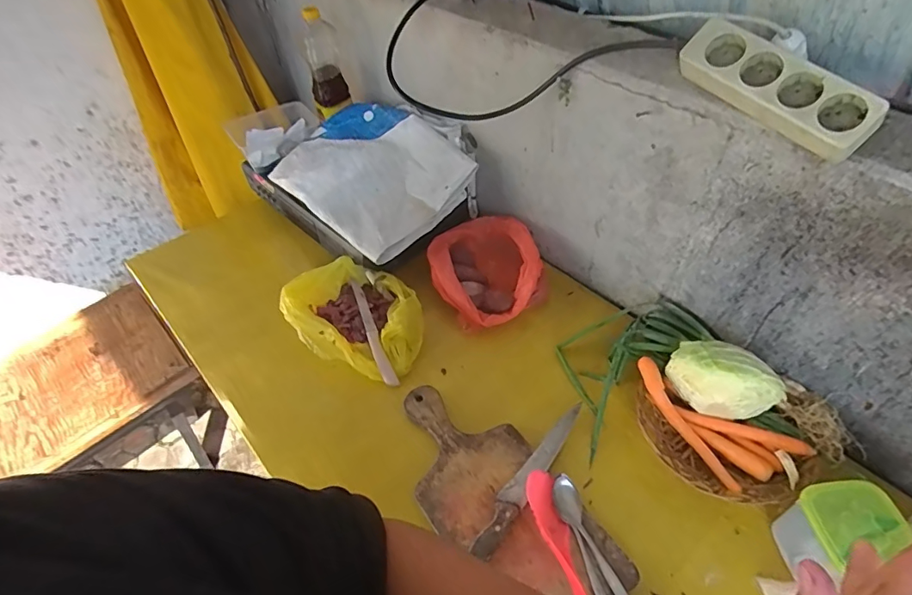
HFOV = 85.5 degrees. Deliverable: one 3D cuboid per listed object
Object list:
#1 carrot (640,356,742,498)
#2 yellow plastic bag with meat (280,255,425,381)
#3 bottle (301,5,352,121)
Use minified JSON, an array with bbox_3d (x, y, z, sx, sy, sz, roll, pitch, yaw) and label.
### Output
[{"bbox_3d":[0.319,0.178,0.694,0.027,0.030,0.203,-27,71,-17],"label":"carrot"},{"bbox_3d":[-0.172,0.031,0.836,0.243,0.064,0.174,15,53,17],"label":"yellow plastic bag with meat"},{"bbox_3d":[-0.267,-0.469,1.001,0.072,0.195,0.067,-18,51,-10],"label":"bottle"}]

